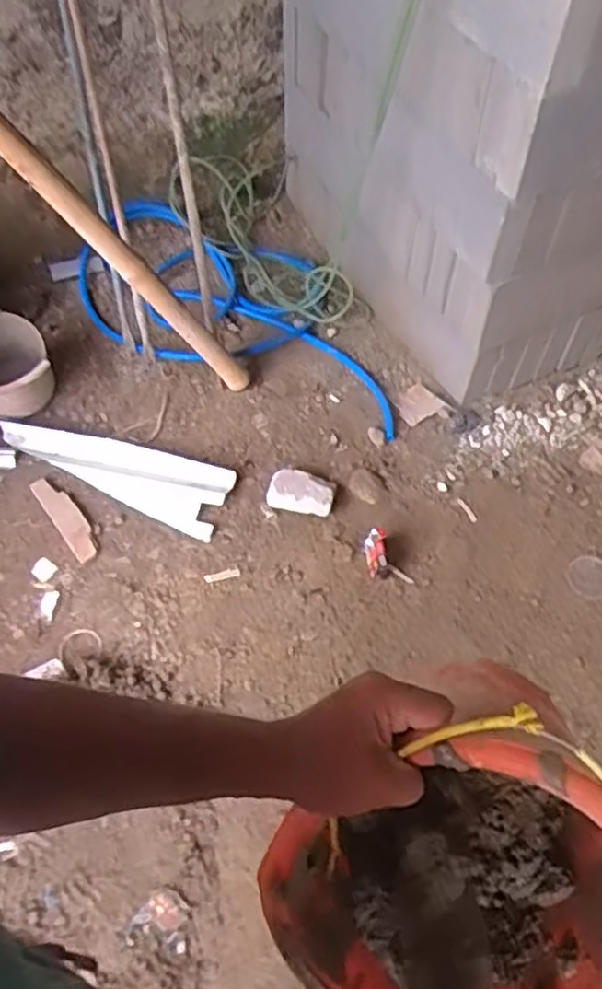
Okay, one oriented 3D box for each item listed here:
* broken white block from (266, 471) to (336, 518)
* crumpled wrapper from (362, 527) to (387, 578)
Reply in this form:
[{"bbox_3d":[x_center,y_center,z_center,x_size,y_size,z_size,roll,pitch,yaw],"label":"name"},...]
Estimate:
[{"bbox_3d":[0.001,-0.001,1.657,0.152,0.062,0.094,15,54,10],"label":"broken white block"},{"bbox_3d":[0.159,0.124,1.567,0.050,0.026,0.108,3,71,4],"label":"crumpled wrapper"}]

